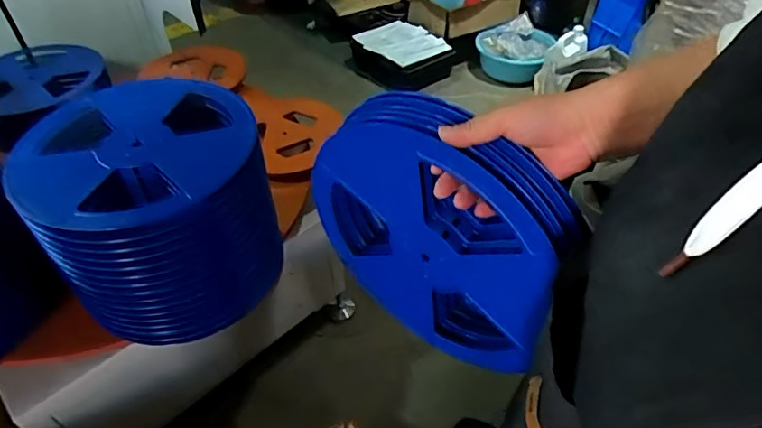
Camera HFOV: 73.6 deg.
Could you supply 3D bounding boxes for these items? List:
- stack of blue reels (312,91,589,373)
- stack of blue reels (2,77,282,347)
[{"bbox_3d":[0.058,0.020,0.556,0.283,0.313,0.063,31,52,27],"label":"stack of blue reels"},{"bbox_3d":[-0.337,-0.008,0.788,0.318,0.253,0.314,-15,47,-15],"label":"stack of blue reels"}]

